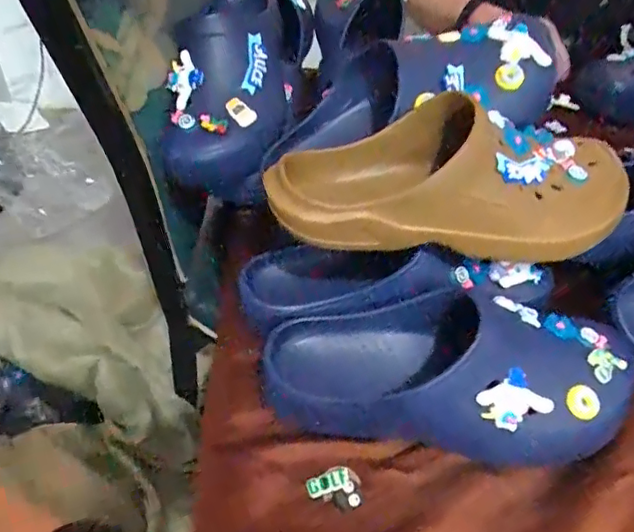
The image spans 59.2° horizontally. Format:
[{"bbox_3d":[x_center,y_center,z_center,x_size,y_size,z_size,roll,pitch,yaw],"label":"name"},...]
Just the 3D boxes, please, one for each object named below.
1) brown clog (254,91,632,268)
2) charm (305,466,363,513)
[{"bbox_3d":[0.107,-0.070,0.438,0.285,0.090,0.094,0,46,-7],"label":"brown clog"},{"bbox_3d":[0.013,0.161,0.400,0.037,0.009,0.028,-8,47,-14],"label":"charm"}]

